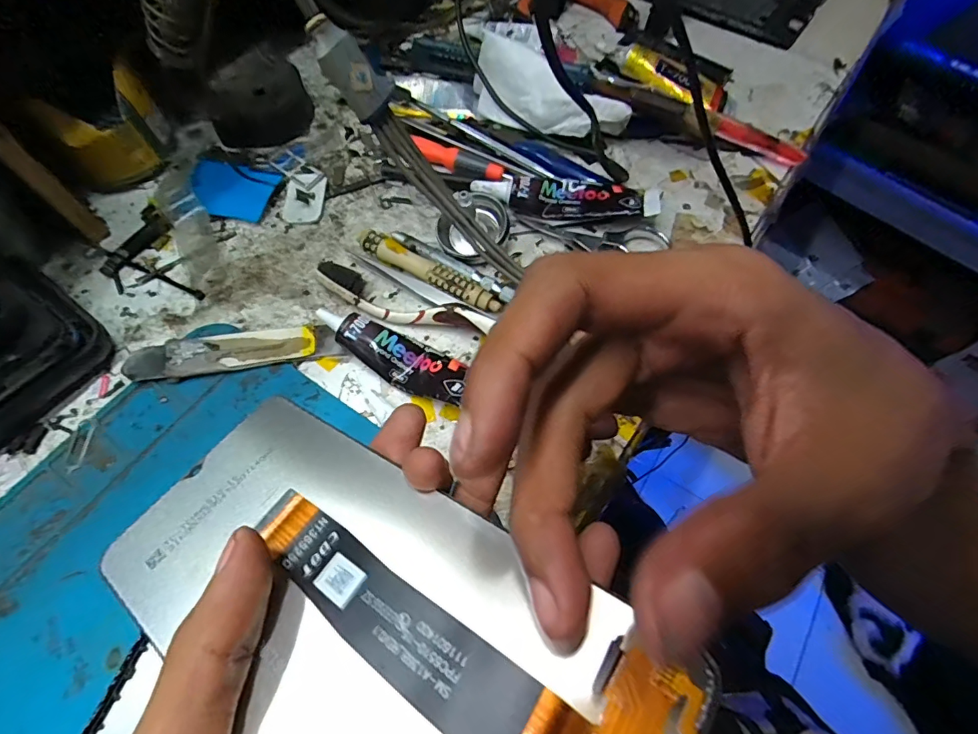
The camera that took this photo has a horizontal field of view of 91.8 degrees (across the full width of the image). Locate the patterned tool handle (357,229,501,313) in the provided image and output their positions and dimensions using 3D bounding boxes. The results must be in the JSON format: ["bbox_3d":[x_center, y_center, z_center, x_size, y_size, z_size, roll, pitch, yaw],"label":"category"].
[{"bbox_3d":[-0.035,-0.053,0.263,0.087,0.014,0.012,28,67,13],"label":"patterned tool handle"}]

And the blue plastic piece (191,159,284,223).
[{"bbox_3d":[-0.159,-0.110,0.293,0.051,0.006,0.041,8,64,4],"label":"blue plastic piece"}]

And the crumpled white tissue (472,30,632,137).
[{"bbox_3d":[0.037,-0.172,0.301,0.101,0.040,0.026,21,66,10],"label":"crumpled white tissue"}]

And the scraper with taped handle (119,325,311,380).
[{"bbox_3d":[-0.136,-0.007,0.242,0.090,0.009,0.021,-11,65,-6],"label":"scraper with taped handle"}]

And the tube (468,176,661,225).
[{"bbox_3d":[0.045,-0.100,0.282,0.105,0.018,0.032,9,64,4],"label":"tube"}]

